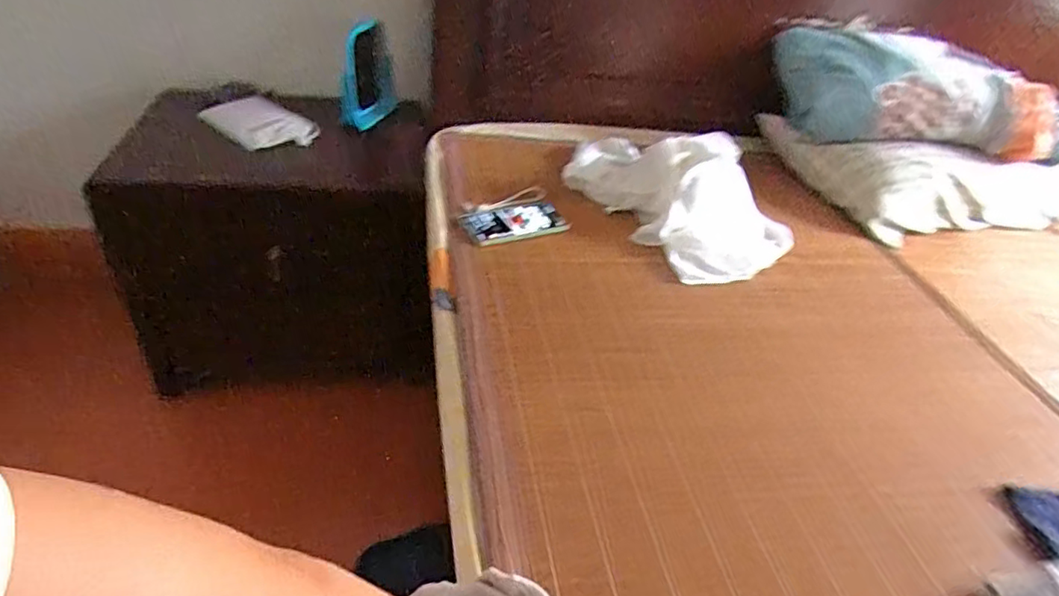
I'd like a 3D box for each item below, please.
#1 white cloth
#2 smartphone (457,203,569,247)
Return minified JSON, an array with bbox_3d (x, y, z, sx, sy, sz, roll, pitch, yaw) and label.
[{"bbox_3d":[0.253,-0.202,1.003,0.246,0.133,0.400,-16,43,-28],"label":"white cloth"},{"bbox_3d":[-0.025,-0.120,0.943,0.167,0.006,0.075,-13,56,-25],"label":"smartphone"}]

